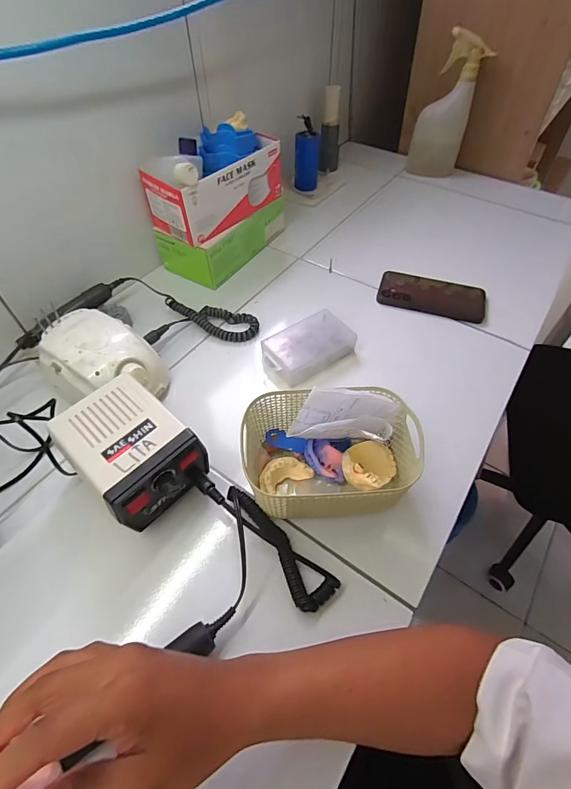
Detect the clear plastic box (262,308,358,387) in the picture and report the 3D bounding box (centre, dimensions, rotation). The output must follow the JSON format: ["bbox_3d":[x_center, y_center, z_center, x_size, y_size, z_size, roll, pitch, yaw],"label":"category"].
[{"bbox_3d":[0.029,-0.064,0.535,0.128,0.035,0.078,-31,58,-21],"label":"clear plastic box"}]

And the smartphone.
[{"bbox_3d":[0.235,-0.161,0.618,0.165,0.005,0.089,14,54,11],"label":"smartphone"}]

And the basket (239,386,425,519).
[{"bbox_3d":[0.045,0.060,0.394,0.165,0.088,0.125,-2,53,-1],"label":"basket"}]

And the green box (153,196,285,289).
[{"bbox_3d":[-0.103,-0.284,0.673,0.112,0.068,0.221,32,59,22],"label":"green box"}]

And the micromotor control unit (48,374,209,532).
[{"bbox_3d":[-0.160,0.063,0.408,0.132,0.085,0.105,37,61,25],"label":"micromotor control unit"}]

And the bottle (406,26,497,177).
[{"bbox_3d":[0.333,-0.592,0.812,0.103,0.229,0.076,33,60,23],"label":"bottle"}]

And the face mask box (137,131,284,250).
[{"bbox_3d":[-0.105,-0.329,0.606,0.100,0.089,0.206,36,61,25],"label":"face mask box"}]

